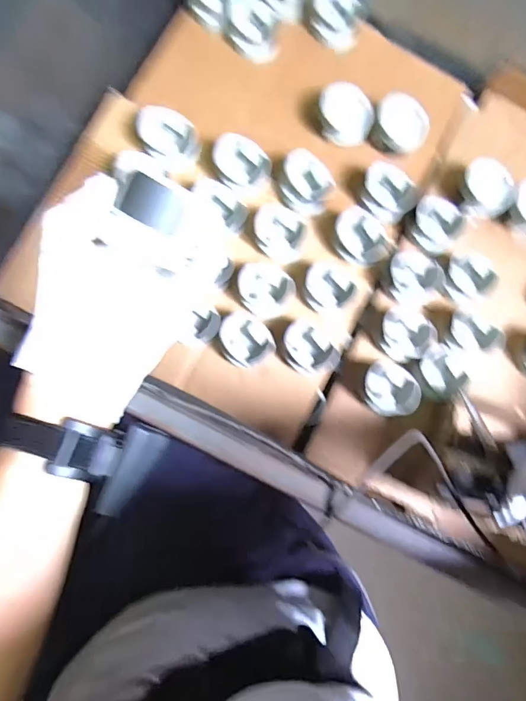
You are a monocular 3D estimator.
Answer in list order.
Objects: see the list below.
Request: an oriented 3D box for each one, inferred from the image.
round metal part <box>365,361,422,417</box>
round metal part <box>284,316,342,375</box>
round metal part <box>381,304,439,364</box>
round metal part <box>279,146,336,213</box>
[{"bbox_3d":[0.194,0.059,0.672,0.073,0.039,0.085,-30,86,-7],"label":"round metal part"},{"bbox_3d":[0.078,-0.008,0.688,0.092,0.049,0.087,1,82,-4],"label":"round metal part"},{"bbox_3d":[0.225,-0.029,0.686,0.086,0.041,0.087,1,82,-4],"label":"round metal part"},{"bbox_3d":[0.067,-0.266,0.708,0.085,0.043,0.083,1,82,-4],"label":"round metal part"}]

